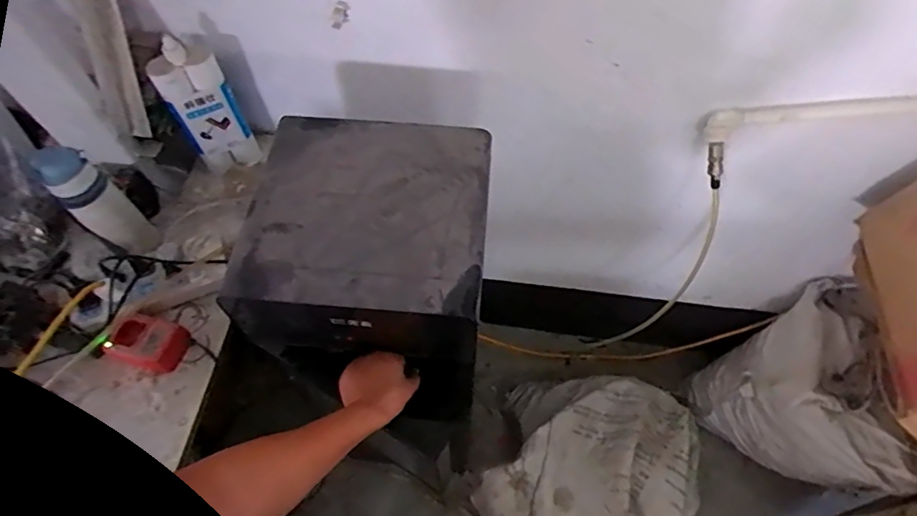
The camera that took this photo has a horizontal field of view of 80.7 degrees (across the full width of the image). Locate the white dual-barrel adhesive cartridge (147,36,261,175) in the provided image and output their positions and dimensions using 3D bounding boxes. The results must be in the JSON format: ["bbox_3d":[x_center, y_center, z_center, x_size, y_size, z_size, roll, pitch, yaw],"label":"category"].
[{"bbox_3d":[-0.421,-0.246,0.898,0.094,0.240,0.064,-34,65,-18],"label":"white dual-barrel adhesive cartridge"}]

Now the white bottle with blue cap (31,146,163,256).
[{"bbox_3d":[-0.528,-0.074,0.812,0.070,0.214,0.077,0,60,-1],"label":"white bottle with blue cap"}]

